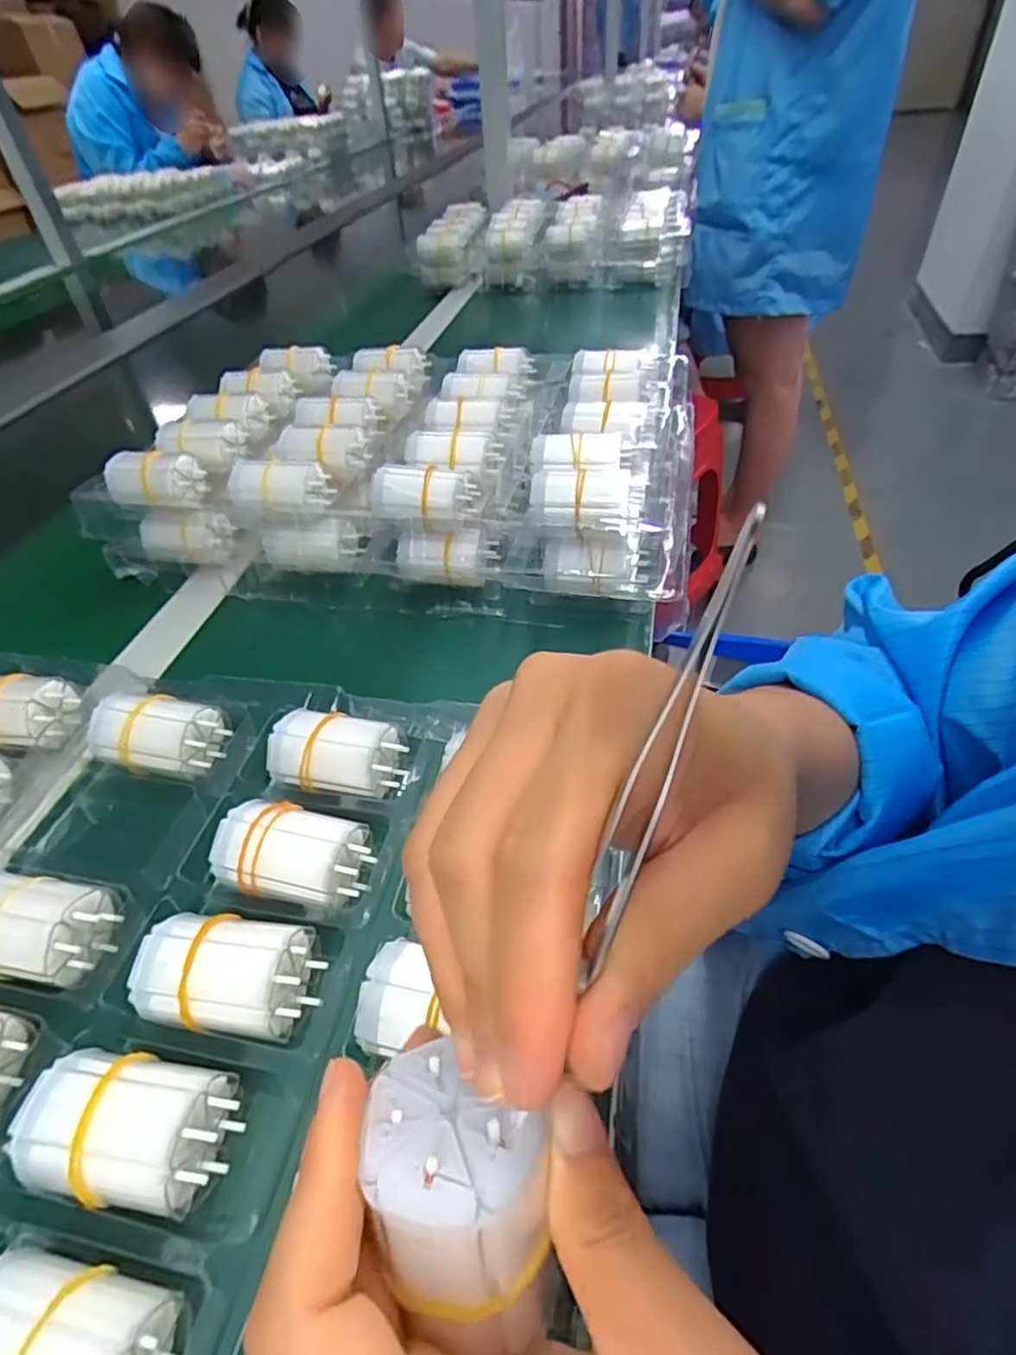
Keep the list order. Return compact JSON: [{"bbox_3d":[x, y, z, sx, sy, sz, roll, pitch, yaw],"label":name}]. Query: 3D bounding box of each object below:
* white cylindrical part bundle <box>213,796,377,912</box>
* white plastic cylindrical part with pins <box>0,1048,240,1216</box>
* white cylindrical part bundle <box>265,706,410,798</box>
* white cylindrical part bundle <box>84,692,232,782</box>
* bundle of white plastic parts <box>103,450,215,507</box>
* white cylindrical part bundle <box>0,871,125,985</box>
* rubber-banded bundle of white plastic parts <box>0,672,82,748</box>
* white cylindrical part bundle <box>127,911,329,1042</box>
[{"bbox_3d":[-0.090,0.078,0.284,0.063,0.033,0.039,6,45,11],"label":"white cylindrical part bundle"},{"bbox_3d":[-0.123,0.150,0.218,0.061,0.034,0.040,4,45,10],"label":"white plastic cylindrical part with pins"},{"bbox_3d":[-0.083,0.038,0.320,0.060,0.029,0.037,12,47,17],"label":"white cylindrical part bundle"},{"bbox_3d":[-0.180,0.031,0.341,0.062,0.034,0.039,7,46,12],"label":"white cylindrical part bundle"},{"bbox_3d":[-0.243,-0.136,0.449,0.061,0.034,0.030,-4,44,1],"label":"bundle of white plastic parts"},{"bbox_3d":[-0.197,0.103,0.271,0.062,0.034,0.039,4,45,10],"label":"white cylindrical part bundle"},{"bbox_3d":[-0.270,0.017,0.356,0.065,0.029,0.034,1,45,6],"label":"rubber-banded bundle of white plastic parts"},{"bbox_3d":[-0.104,0.113,0.251,0.065,0.034,0.040,1,45,7],"label":"white cylindrical part bundle"}]

